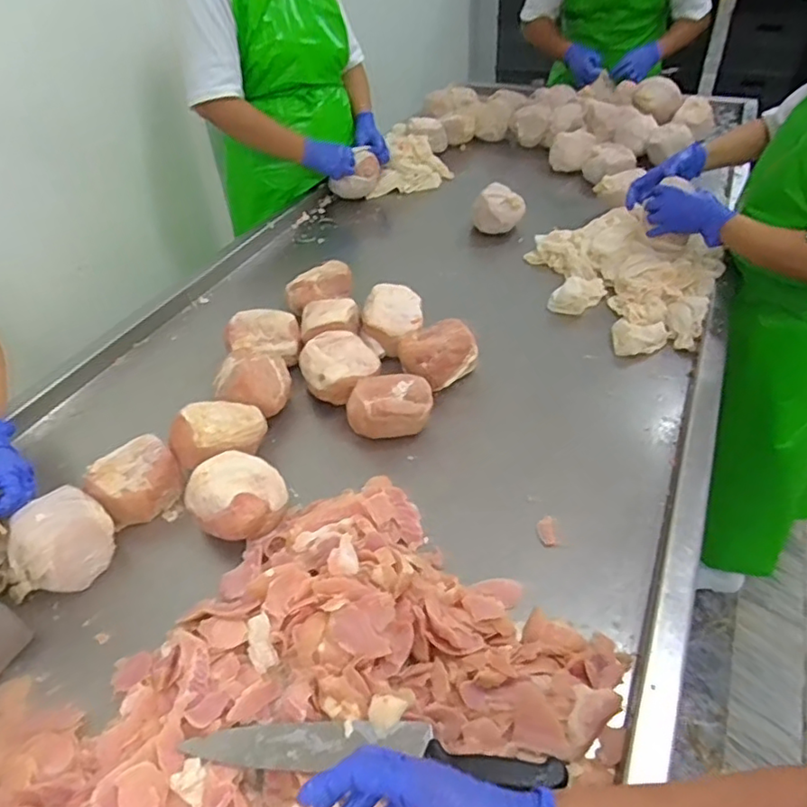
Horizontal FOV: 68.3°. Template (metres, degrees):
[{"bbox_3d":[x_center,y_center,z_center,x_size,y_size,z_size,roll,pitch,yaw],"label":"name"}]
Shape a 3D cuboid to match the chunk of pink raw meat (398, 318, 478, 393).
[{"bbox_3d":[0.066,-0.086,1.040,0.116,0.080,0.126,23,48,27],"label":"chunk of pink raw meat"}]

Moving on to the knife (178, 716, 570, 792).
[{"bbox_3d":[-0.030,0.339,0.583,0.362,0.019,0.053,0,42,5],"label":"knife"}]

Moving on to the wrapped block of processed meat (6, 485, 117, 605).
[{"bbox_3d":[-0.441,0.174,0.770,0.109,0.084,0.139,9,43,14],"label":"wrapped block of processed meat"}]

